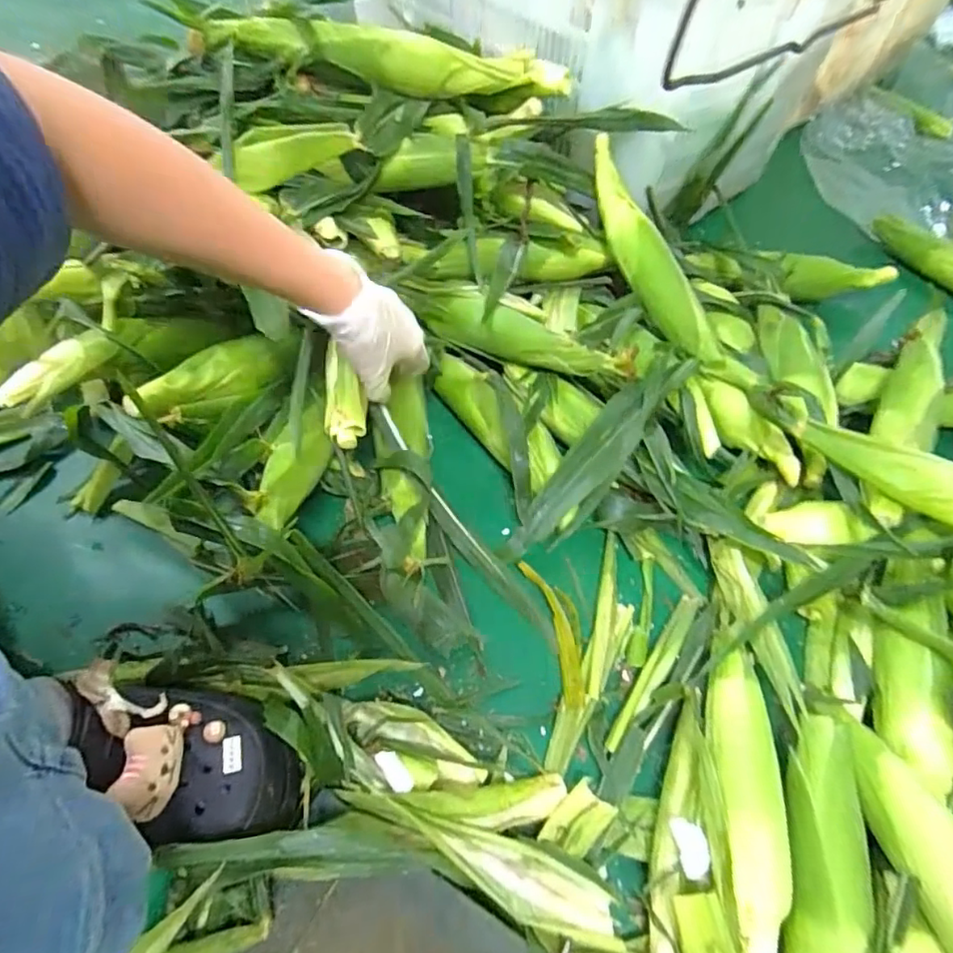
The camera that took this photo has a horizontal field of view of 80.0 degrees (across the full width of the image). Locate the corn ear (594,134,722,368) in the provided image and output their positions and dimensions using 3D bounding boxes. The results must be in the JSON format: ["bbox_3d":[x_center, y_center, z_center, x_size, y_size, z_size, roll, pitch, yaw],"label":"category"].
[{"bbox_3d":[0.195,-0.246,0.642,0.051,0.051,0.274,-26,85,-17],"label":"corn ear"}]

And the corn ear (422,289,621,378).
[{"bbox_3d":[0.041,-0.162,0.646,0.248,0.057,0.050,27,60,13],"label":"corn ear"}]

